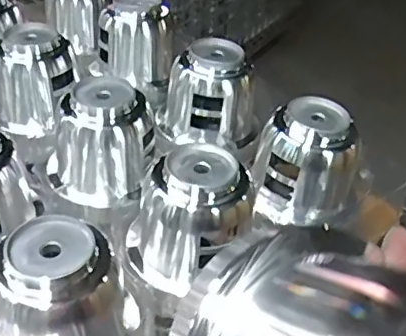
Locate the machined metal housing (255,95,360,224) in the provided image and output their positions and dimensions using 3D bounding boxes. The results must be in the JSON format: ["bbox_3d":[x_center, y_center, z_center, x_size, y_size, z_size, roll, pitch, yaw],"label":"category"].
[{"bbox_3d":[0.077,-0.005,0.428,0.070,0.071,0.061,14,41,13],"label":"machined metal housing"}]

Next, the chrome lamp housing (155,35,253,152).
[{"bbox_3d":[0.004,-0.061,0.491,0.068,0.075,0.069,33,48,32],"label":"chrome lamp housing"}]

